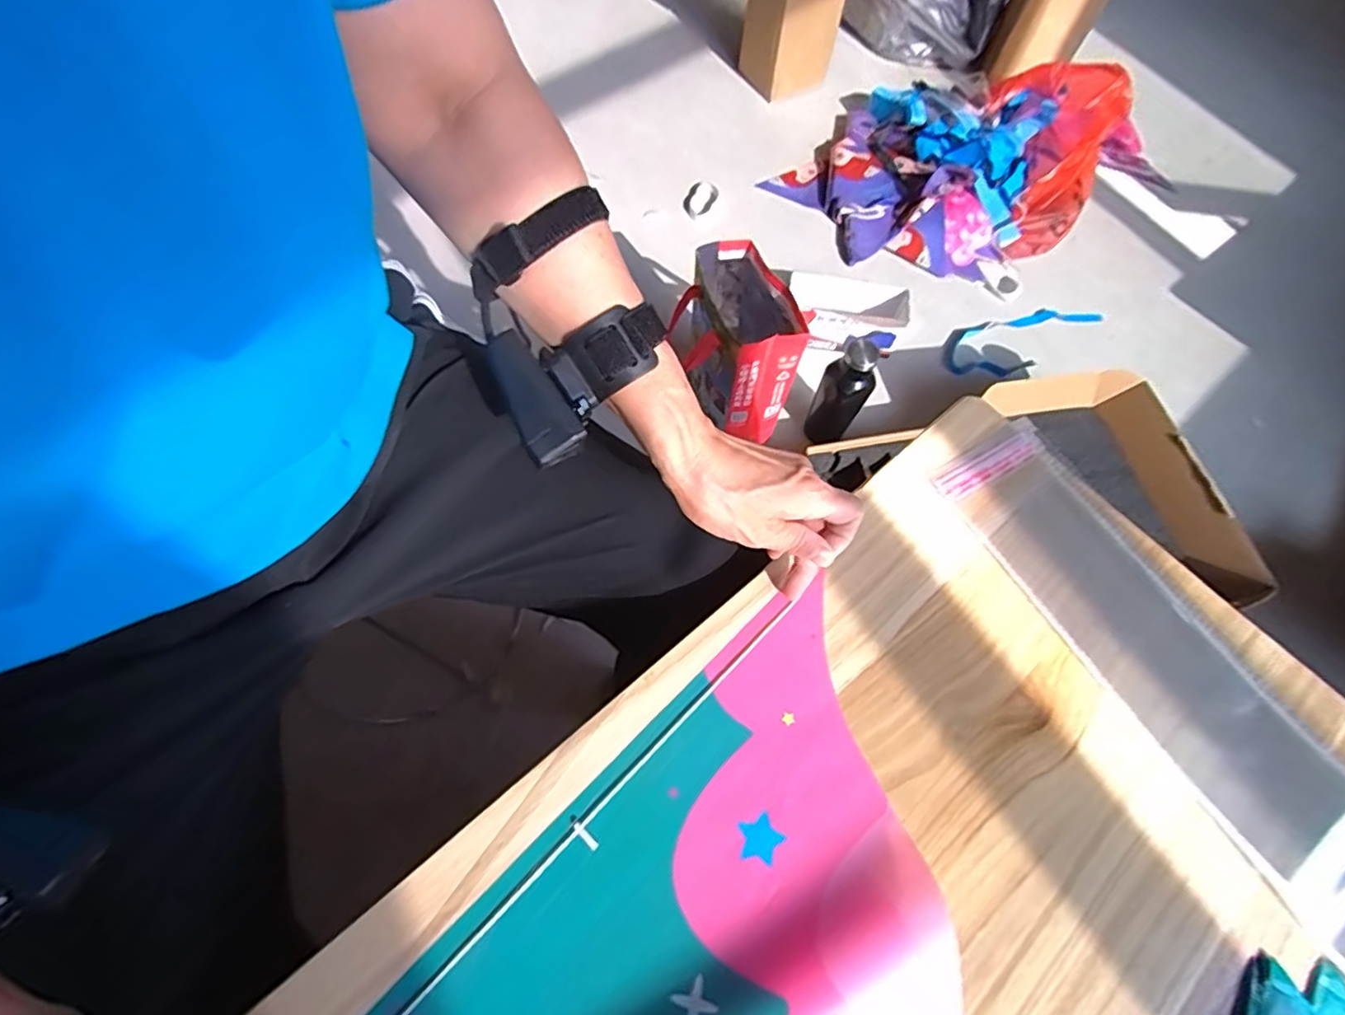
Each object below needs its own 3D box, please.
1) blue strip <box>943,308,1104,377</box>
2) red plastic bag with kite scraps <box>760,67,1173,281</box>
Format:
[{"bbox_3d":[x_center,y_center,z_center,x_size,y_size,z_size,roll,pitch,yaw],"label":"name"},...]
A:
[{"bbox_3d":[0.670,-0.321,1.161,0.350,0.010,0.115,-16,68,-10],"label":"blue strip"},{"bbox_3d":[0.555,-0.699,1.224,0.582,0.193,0.500,34,69,11],"label":"red plastic bag with kite scraps"}]

